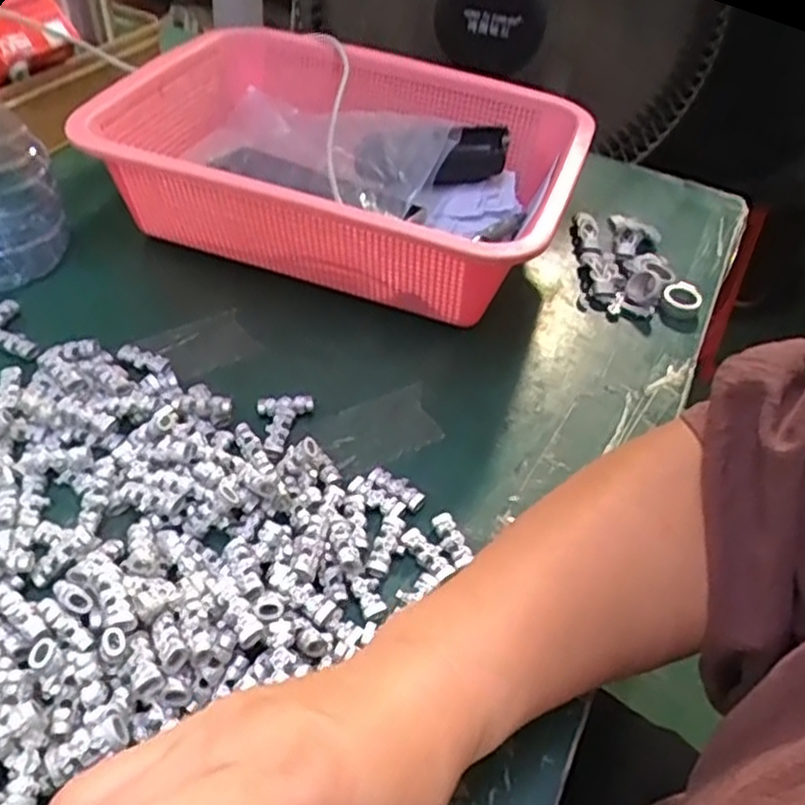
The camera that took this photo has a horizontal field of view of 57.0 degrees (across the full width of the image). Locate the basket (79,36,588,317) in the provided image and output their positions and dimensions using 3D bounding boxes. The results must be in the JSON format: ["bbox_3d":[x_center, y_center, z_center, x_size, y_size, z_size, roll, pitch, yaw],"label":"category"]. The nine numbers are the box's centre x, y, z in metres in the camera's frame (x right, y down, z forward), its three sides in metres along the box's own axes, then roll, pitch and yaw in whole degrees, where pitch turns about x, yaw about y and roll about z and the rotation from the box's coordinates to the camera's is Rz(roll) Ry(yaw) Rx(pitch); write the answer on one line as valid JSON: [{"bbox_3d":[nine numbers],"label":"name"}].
[{"bbox_3d":[-0.037,-0.155,0.507,0.286,0.095,0.211,19,46,11],"label":"basket"}]

